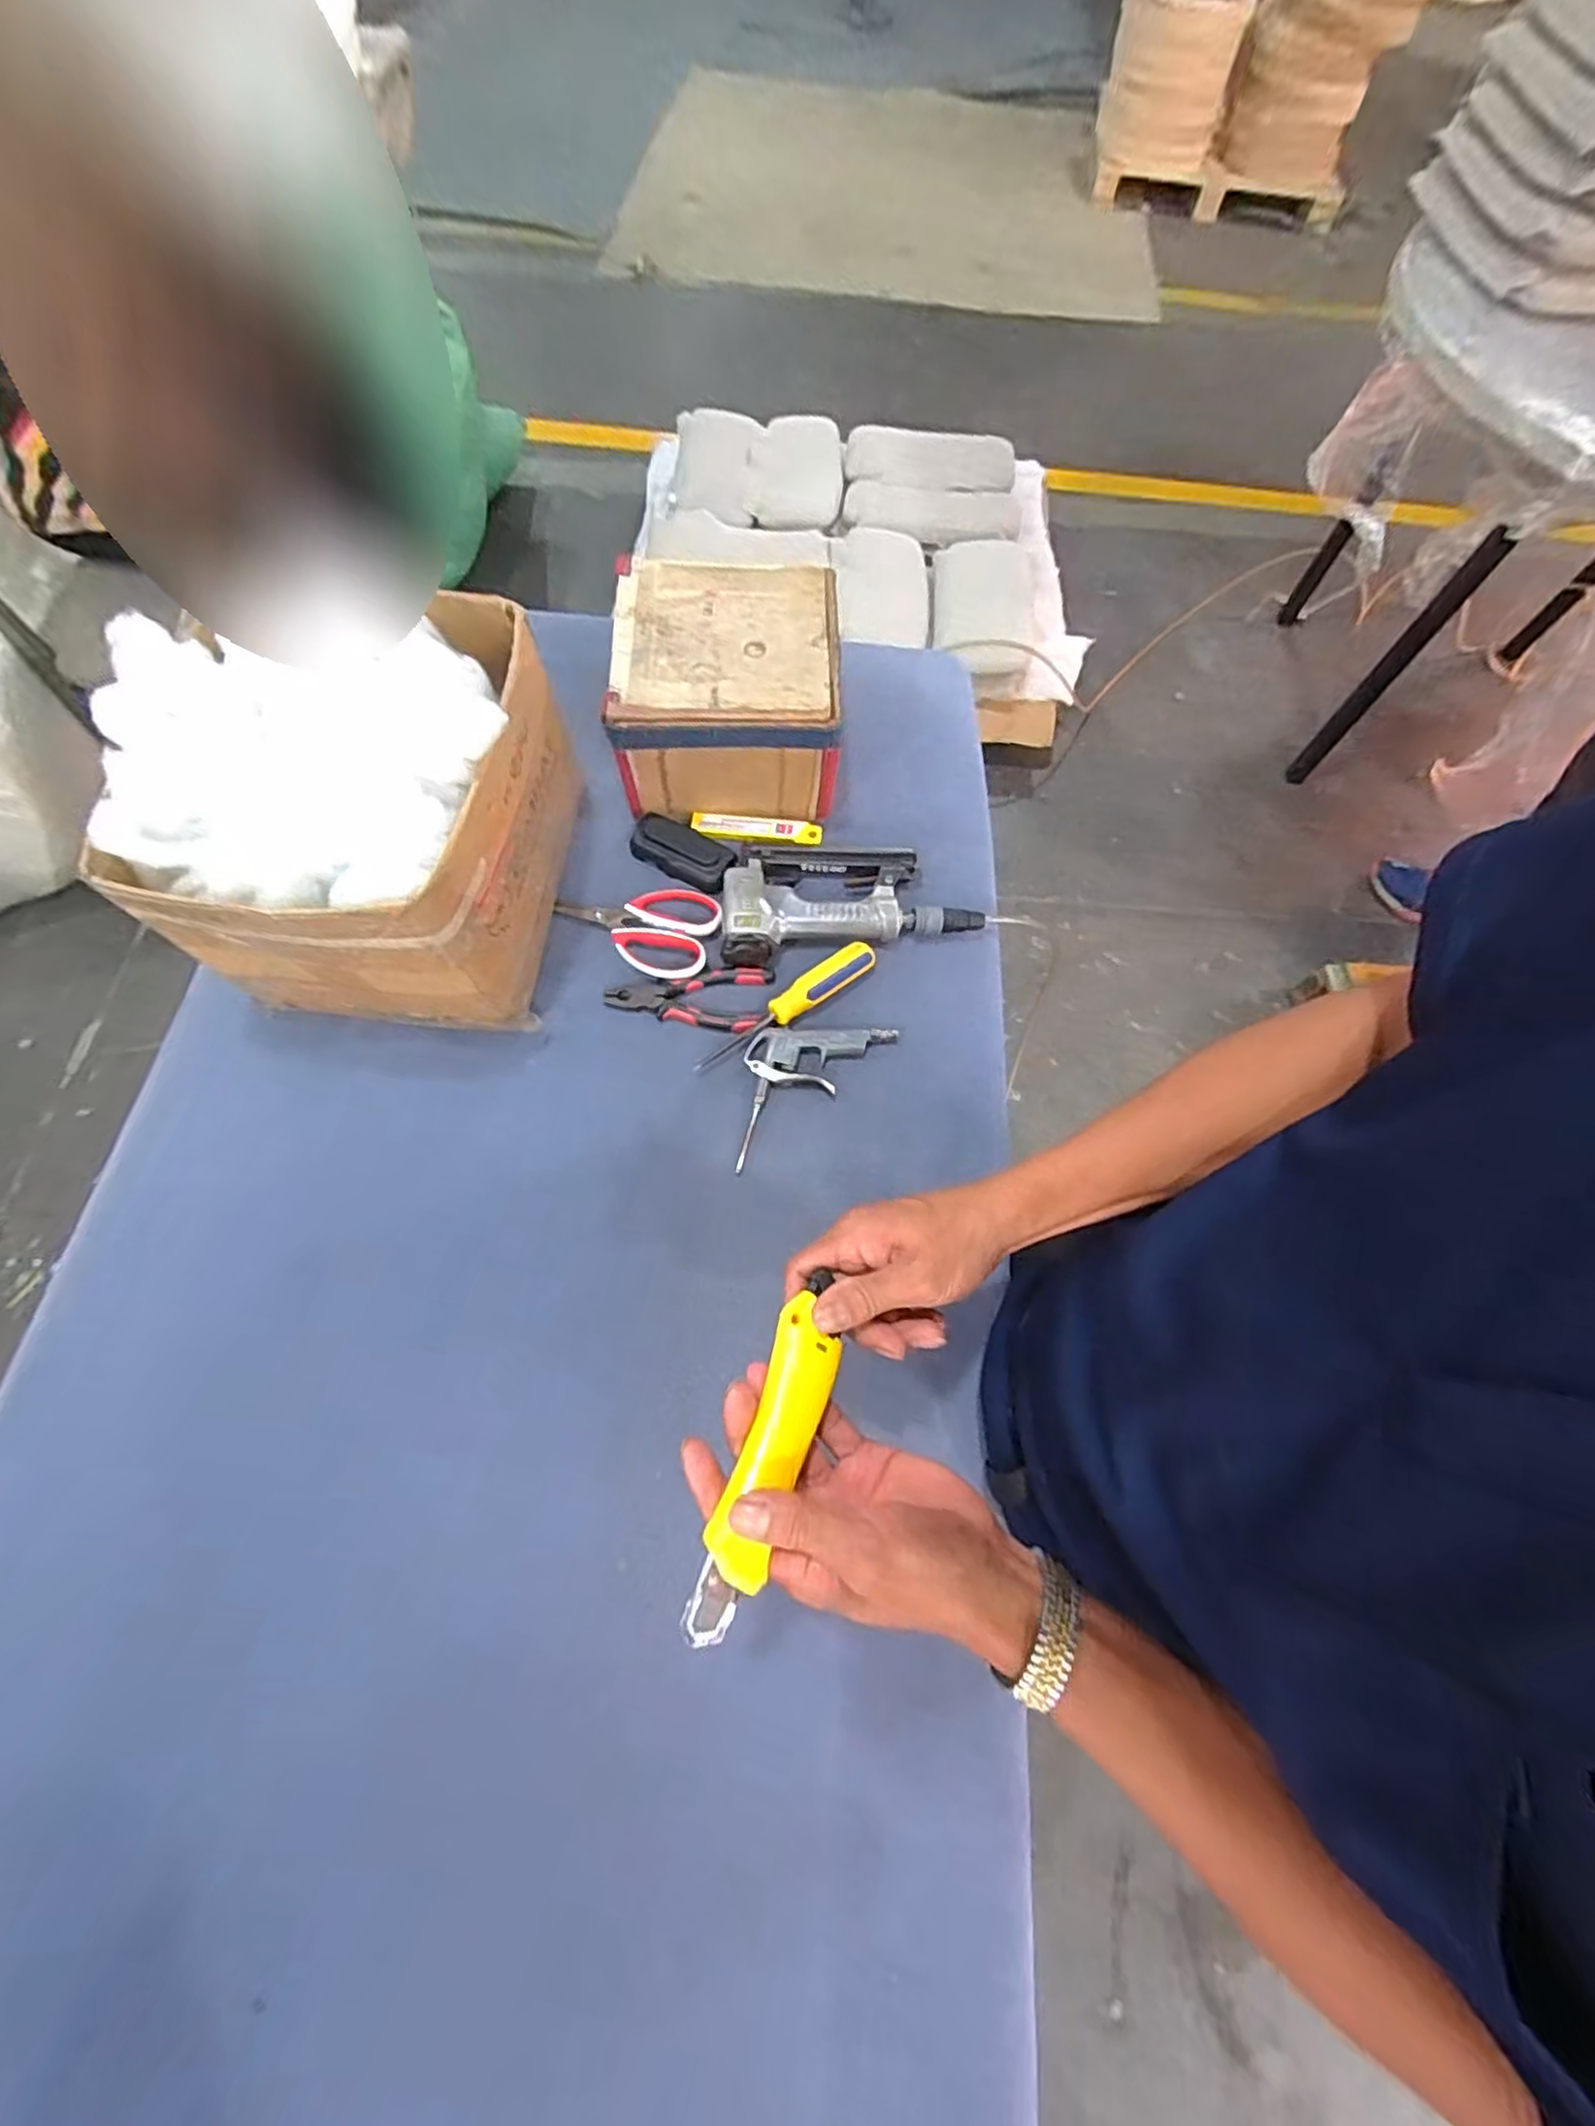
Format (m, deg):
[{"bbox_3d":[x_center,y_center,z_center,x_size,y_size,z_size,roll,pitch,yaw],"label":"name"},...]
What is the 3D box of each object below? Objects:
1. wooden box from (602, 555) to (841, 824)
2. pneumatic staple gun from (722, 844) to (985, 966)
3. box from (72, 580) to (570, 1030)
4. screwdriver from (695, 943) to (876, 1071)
[{"bbox_3d":[-0.069,-0.375,0.721,0.209,0.128,0.212,1,67,-2],"label":"wooden box"},{"bbox_3d":[0.048,-0.172,0.697,0.247,0.039,0.123,-8,68,-6],"label":"pneumatic staple gun"},{"bbox_3d":[-0.355,-0.208,0.587,0.277,0.208,0.302,1,67,-2],"label":"box"},{"bbox_3d":[-0.007,-0.051,0.654,0.195,0.019,0.032,-37,73,-16],"label":"screwdriver"}]

